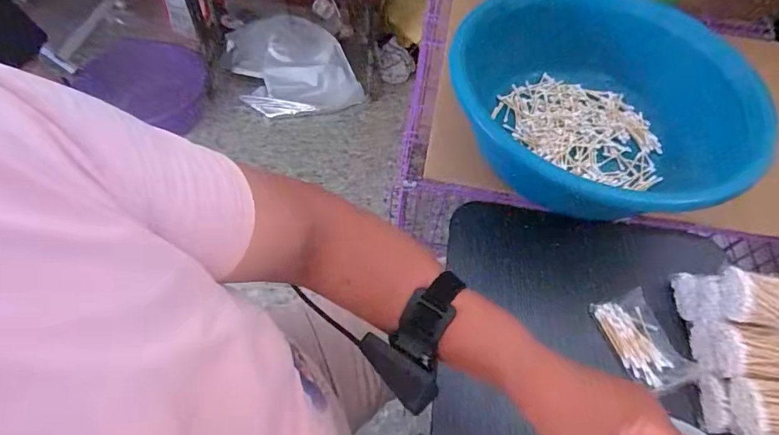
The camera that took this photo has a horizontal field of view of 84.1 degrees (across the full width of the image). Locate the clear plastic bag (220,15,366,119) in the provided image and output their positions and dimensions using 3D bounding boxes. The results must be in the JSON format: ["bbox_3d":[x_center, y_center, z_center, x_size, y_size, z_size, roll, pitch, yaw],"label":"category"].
[{"bbox_3d":[-0.314,-0.476,1.372,0.338,0.125,0.365,-28,63,-19],"label":"clear plastic bag"}]

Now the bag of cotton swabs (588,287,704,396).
[{"bbox_3d":[0.298,0.146,0.509,0.073,0.022,0.112,-19,61,-15],"label":"bag of cotton swabs"}]

